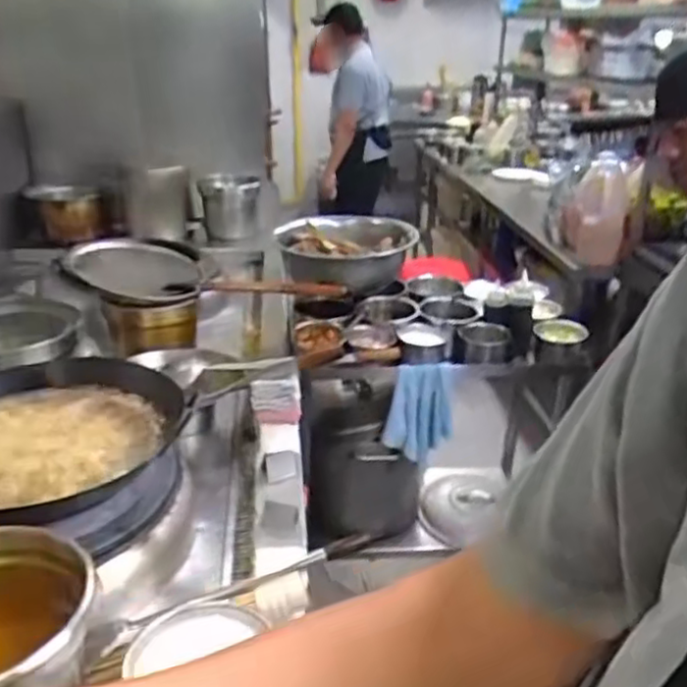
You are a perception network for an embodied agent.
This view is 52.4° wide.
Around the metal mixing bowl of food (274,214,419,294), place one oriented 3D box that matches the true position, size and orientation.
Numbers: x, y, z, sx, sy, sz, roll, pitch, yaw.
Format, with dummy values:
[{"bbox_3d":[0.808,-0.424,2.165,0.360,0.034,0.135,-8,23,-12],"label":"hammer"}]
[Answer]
[{"bbox_3d":[0.009,-0.213,1.681,0.309,0.121,0.351,-7,24,-13],"label":"metal mixing bowl of food"}]

